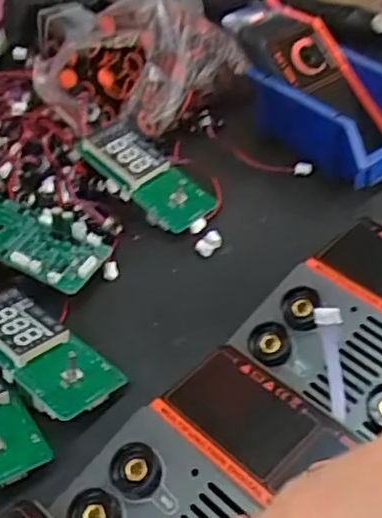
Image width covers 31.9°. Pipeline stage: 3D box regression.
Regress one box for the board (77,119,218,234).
[{"bbox_3d":[-0.040,-0.081,0.628,0.135,0.023,0.059,42,60,13],"label":"board"}]

